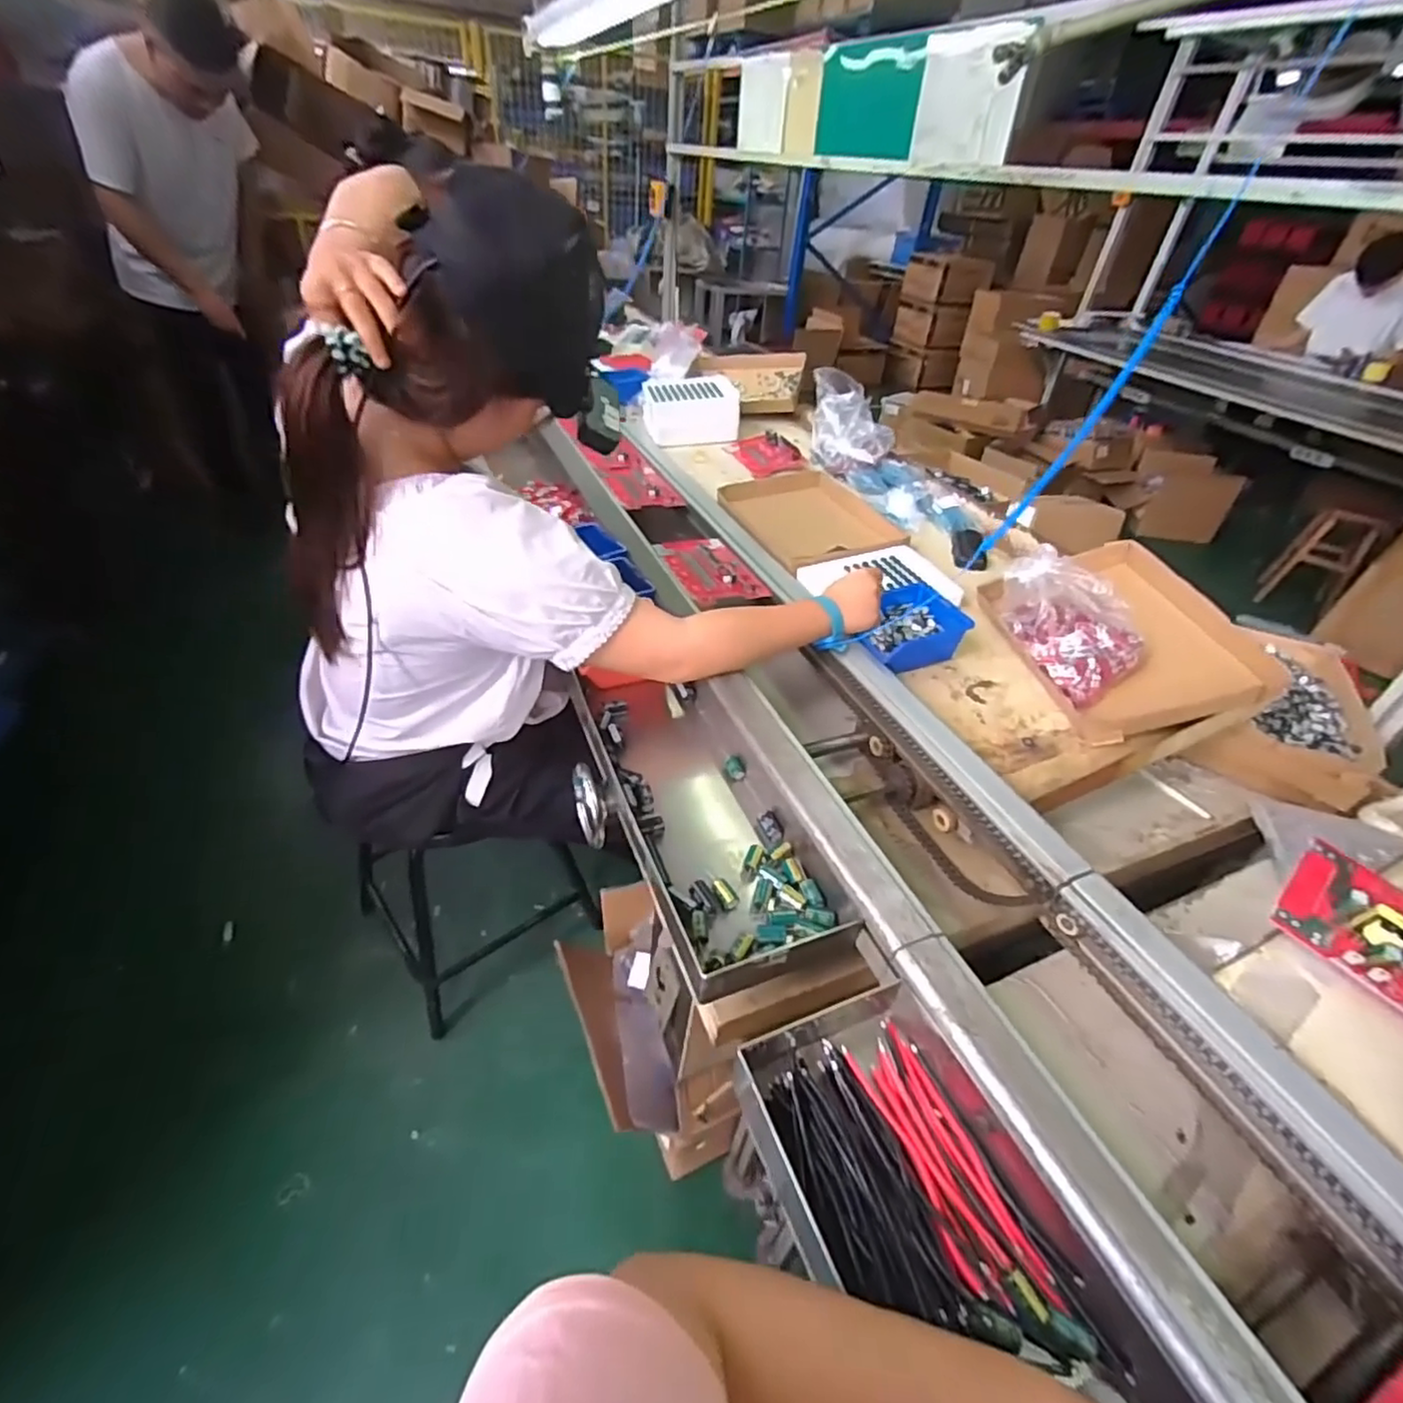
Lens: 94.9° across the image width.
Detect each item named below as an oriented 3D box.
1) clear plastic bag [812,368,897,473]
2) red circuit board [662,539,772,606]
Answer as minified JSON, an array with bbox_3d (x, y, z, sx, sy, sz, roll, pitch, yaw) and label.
[{"bbox_3d":[0.305,-0.569,1.314,0.115,0.153,0.186,-17,44,-25],"label":"clear plastic bag"},{"bbox_3d":[0.009,-0.216,1.031,0.125,0.014,0.216,-12,42,-20],"label":"red circuit board"}]

